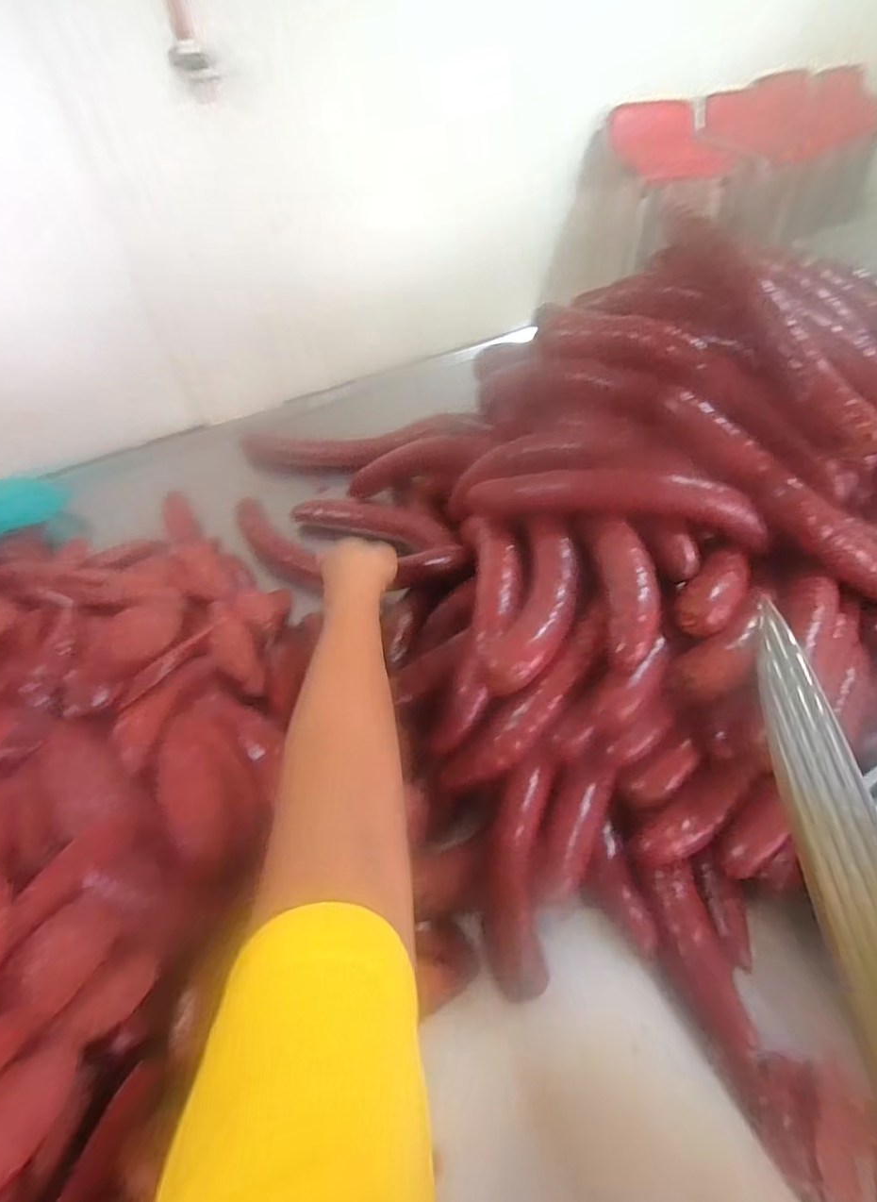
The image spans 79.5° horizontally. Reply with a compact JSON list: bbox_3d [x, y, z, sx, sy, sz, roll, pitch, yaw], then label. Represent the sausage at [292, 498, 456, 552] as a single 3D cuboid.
[{"bbox_3d":[-0.080,-0.094,0.621,0.219,0.040,0.039,21,56,18],"label":"sausage"}]

